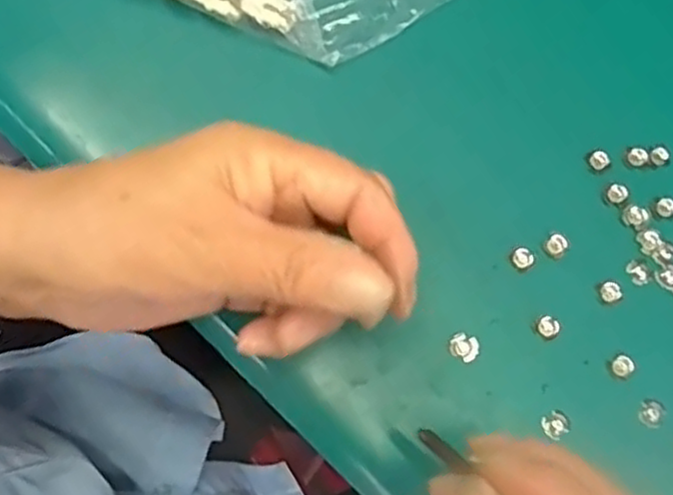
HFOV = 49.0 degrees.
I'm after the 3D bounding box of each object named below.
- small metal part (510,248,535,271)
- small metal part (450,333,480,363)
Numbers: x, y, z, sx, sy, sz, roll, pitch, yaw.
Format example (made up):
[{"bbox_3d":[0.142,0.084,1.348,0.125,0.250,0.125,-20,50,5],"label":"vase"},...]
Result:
[{"bbox_3d":[0.074,0.004,0.293,0.009,0.004,0.009,0,78,0],"label":"small metal part"},{"bbox_3d":[0.049,0.038,0.283,0.011,0.004,0.010,0,78,0],"label":"small metal part"}]

